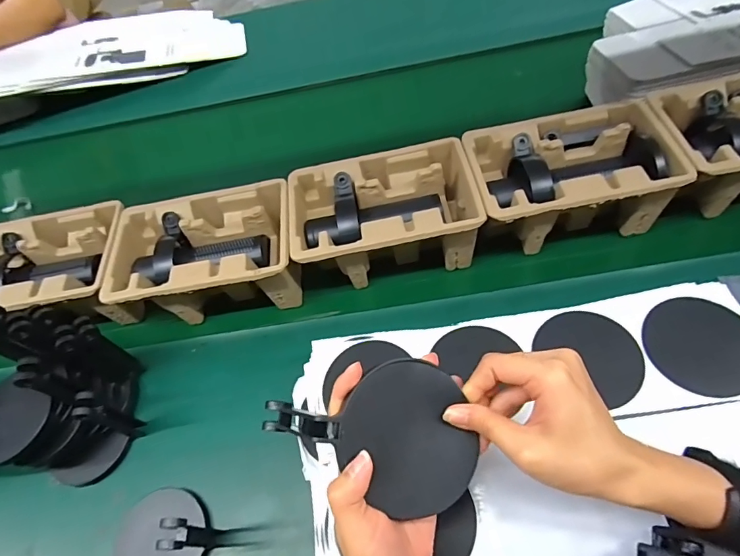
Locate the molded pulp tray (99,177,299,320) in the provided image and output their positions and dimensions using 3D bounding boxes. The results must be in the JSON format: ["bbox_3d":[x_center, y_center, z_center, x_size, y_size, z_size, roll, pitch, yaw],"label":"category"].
[{"bbox_3d":[-0.207,-0.026,0.593,0.227,0.115,0.151,-7,57,1],"label":"molded pulp tray"}]

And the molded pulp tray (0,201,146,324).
[{"bbox_3d":[-0.437,-0.006,0.603,0.237,0.096,0.167,-10,57,-2],"label":"molded pulp tray"}]

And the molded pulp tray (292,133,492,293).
[{"bbox_3d":[0.014,-0.079,0.574,0.224,0.097,0.147,-9,57,0],"label":"molded pulp tray"}]

